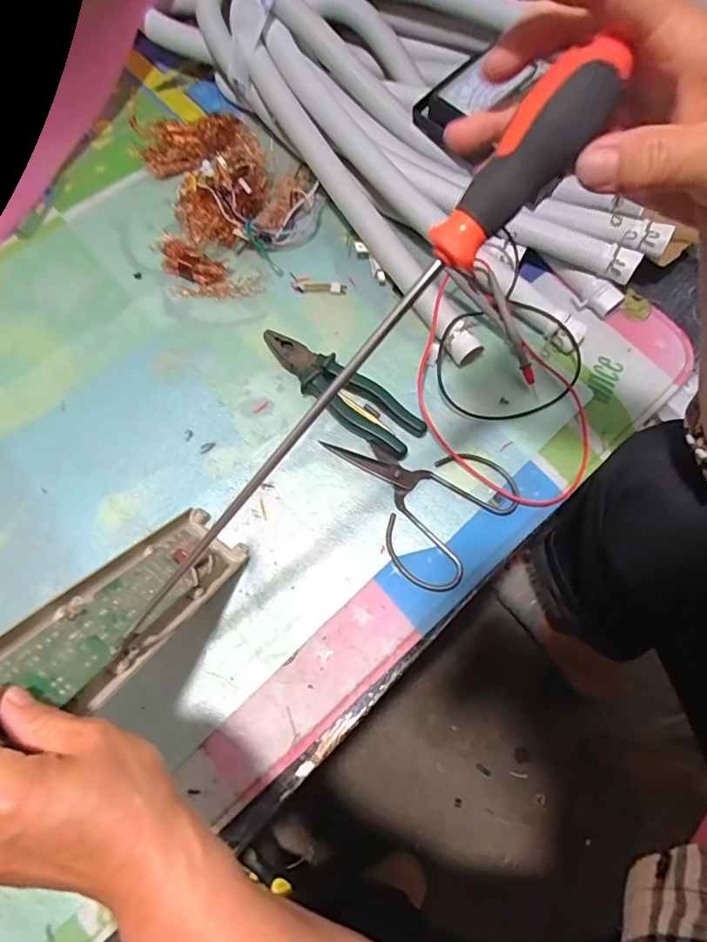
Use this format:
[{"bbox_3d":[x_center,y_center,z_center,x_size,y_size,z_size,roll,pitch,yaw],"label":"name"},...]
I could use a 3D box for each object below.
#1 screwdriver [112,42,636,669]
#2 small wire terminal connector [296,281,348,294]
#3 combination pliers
[{"bbox_3d":[0.008,-0.072,0.269,0.295,0.028,0.035,-45,72,32],"label":"screwdriver"},{"bbox_3d":[-0.038,-0.216,0.597,0.059,0.005,0.016,5,72,1],"label":"small wire terminal connector"},{"bbox_3d":[-0.014,-0.086,0.536,0.192,0.027,0.054,37,75,11],"label":"combination pliers"}]

